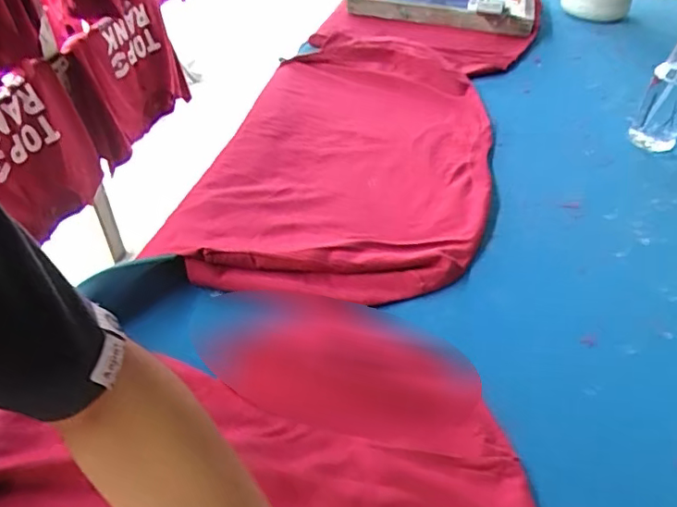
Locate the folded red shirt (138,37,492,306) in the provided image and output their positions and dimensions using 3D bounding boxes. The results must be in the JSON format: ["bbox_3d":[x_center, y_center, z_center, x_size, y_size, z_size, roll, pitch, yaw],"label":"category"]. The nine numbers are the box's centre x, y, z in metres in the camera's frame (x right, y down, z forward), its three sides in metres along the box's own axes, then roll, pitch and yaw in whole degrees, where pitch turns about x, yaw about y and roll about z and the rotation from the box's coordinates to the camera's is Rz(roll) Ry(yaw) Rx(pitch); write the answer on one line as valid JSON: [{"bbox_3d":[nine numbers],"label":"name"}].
[{"bbox_3d":[0.024,-0.166,0.840,0.393,0.031,0.656,9,42,8],"label":"folded red shirt"}]

